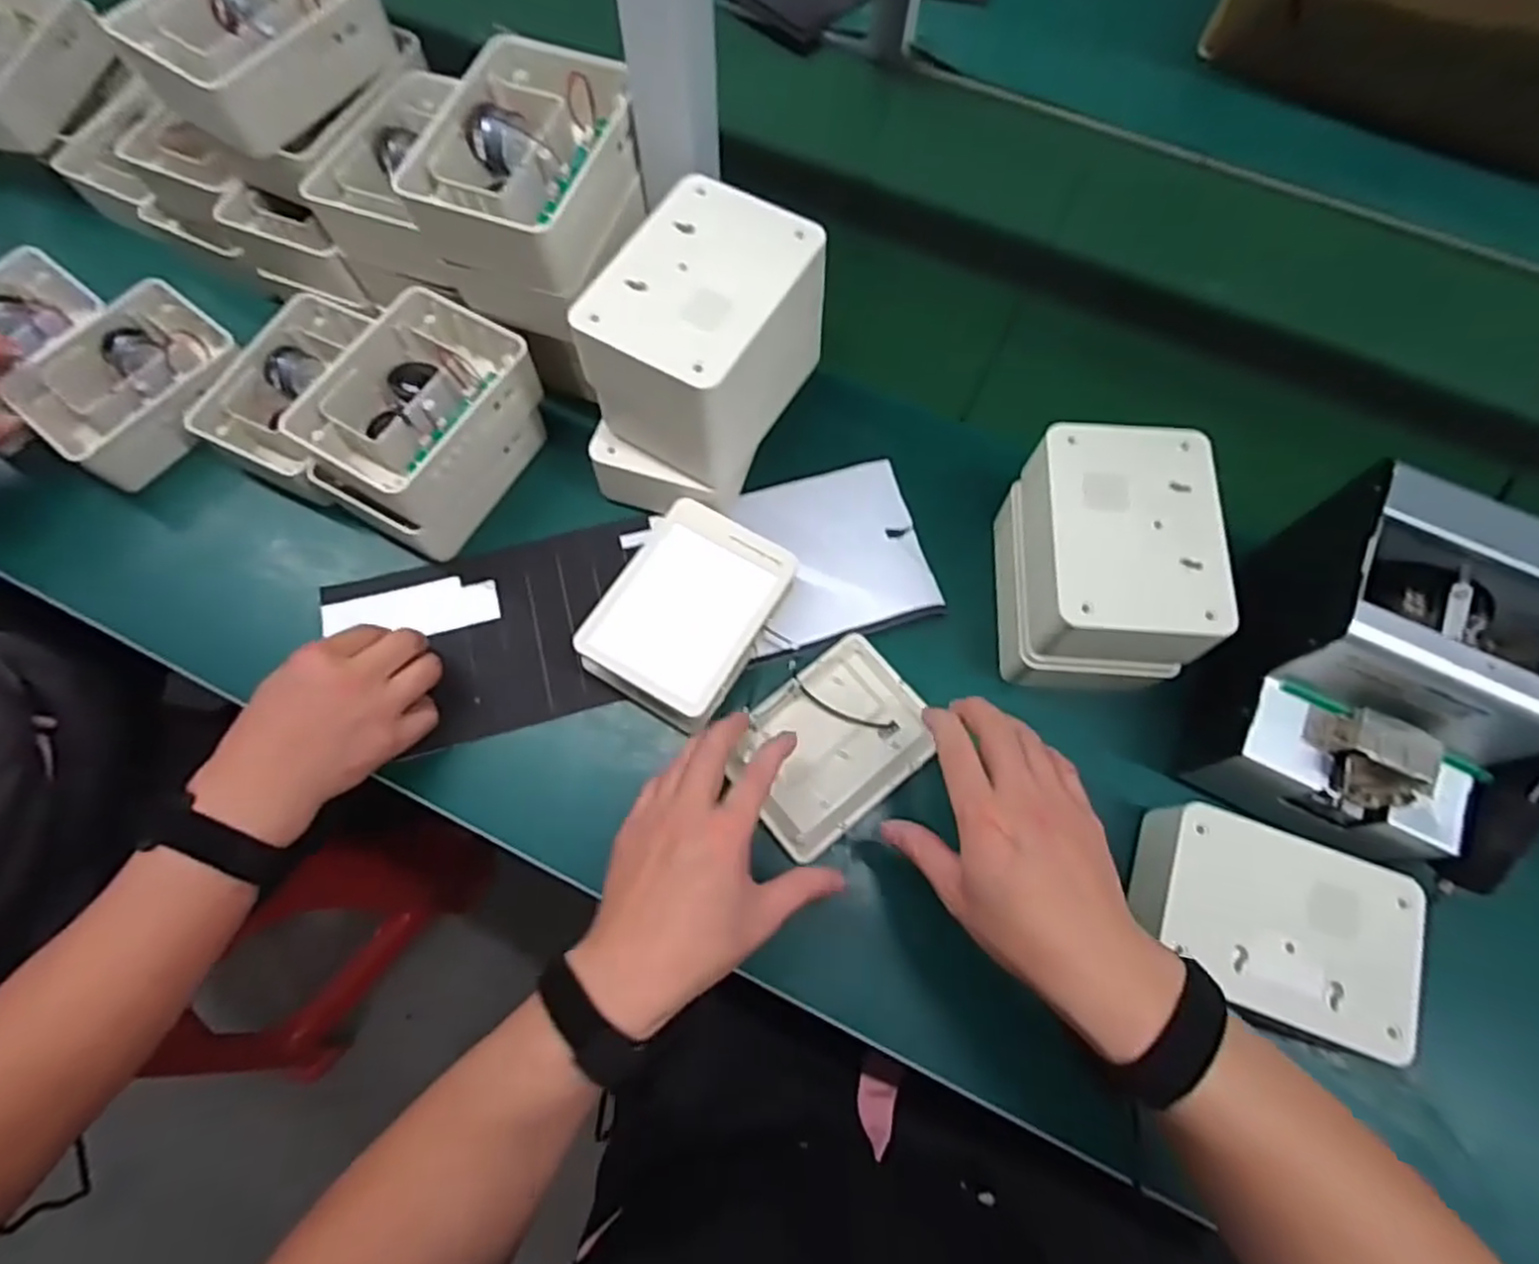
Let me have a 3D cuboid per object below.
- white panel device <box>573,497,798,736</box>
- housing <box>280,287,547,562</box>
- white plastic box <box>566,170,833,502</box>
[{"bbox_3d":[-0.055,-0.011,0.514,0.102,0.044,0.141,30,71,10],"label":"white panel device"},{"bbox_3d":[-0.246,-0.148,0.541,0.106,0.102,0.152,30,71,10],"label":"housing"},{"bbox_3d":[-0.041,-0.189,0.484,0.102,0.120,0.136,31,71,11],"label":"white plastic box"}]

